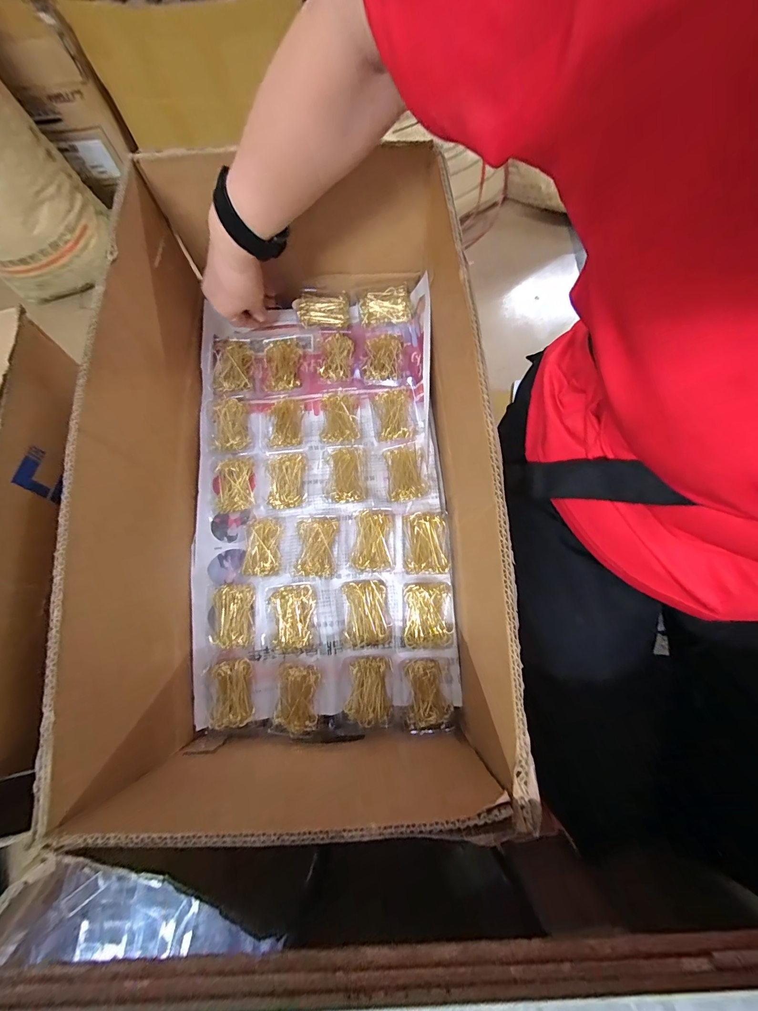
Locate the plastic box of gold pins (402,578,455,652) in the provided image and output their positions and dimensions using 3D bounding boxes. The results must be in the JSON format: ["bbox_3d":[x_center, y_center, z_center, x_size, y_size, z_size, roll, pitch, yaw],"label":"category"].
[{"bbox_3d":[0.057,0.126,0.438,0.058,0.024,0.076,-1,76,2],"label":"plastic box of gold pins"}]

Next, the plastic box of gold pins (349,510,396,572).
[{"bbox_3d":[-0.007,0.042,0.447,0.052,0.023,0.071,-1,76,2],"label":"plastic box of gold pins"}]

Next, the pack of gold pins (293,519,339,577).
[{"bbox_3d":[-0.074,0.049,0.448,0.046,0.024,0.070,0,76,2],"label":"pack of gold pins"}]

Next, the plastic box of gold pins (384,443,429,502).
[{"bbox_3d":[0.034,-0.042,0.481,0.046,0.021,0.072,-9,75,0],"label":"plastic box of gold pins"}]

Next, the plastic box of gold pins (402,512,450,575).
[{"bbox_3d":[0.056,0.043,0.441,0.053,0.019,0.070,-1,76,2],"label":"plastic box of gold pins"}]

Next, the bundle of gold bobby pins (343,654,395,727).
[{"bbox_3d":[-0.011,0.210,0.431,0.050,0.033,0.076,0,76,2],"label":"bundle of gold bobby pins"}]

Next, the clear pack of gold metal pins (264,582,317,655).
[{"bbox_3d":[-0.103,0.130,0.432,0.060,0.020,0.076,-8,75,0],"label":"clear pack of gold metal pins"}]

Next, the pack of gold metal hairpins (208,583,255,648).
[{"bbox_3d":[-0.173,0.126,0.432,0.055,0.013,0.071,-3,75,1],"label":"pack of gold metal hairpins"}]

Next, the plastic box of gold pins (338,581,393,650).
[{"bbox_3d":[-0.016,0.126,0.440,0.055,0.022,0.075,-7,75,0],"label":"plastic box of gold pins"}]

